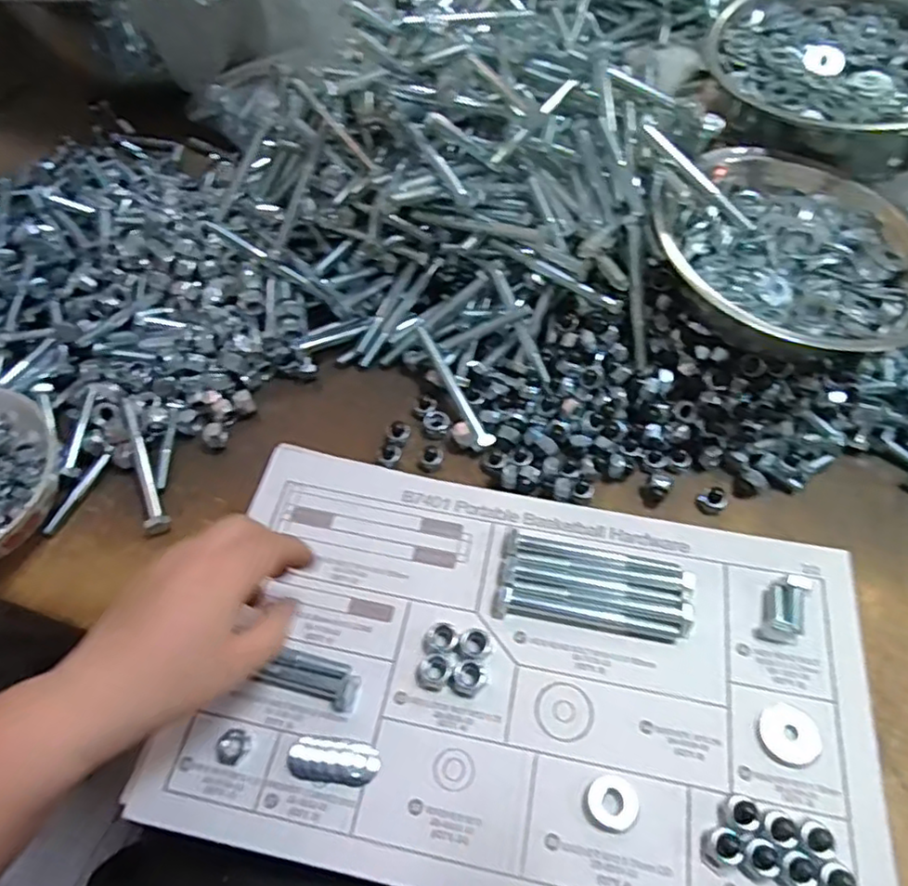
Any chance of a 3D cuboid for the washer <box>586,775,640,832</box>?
[{"bbox_3d":[0.082,0.185,0.329,0.025,0.004,0.025,-1,58,1],"label":"washer"}]

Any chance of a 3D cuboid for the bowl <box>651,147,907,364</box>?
[{"bbox_3d":[0.234,-0.142,0.451,0.178,0.058,0.171,-1,64,1],"label":"bowl"}]

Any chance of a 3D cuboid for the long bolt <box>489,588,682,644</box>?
[{"bbox_3d":[0.078,0.105,0.378,0.106,0.012,0.015,11,59,8],"label":"long bolt"}]

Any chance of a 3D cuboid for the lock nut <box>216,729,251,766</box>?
[{"bbox_3d":[-0.118,0.161,0.340,0.016,0.004,0.017,-1,58,1],"label":"lock nut"}]

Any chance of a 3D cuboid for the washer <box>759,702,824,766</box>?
[{"bbox_3d":[0.181,0.156,0.343,0.030,0.004,0.028,24,62,15],"label":"washer"}]

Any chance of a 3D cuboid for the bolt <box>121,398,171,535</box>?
[{"bbox_3d":[-0.218,0.015,0.449,0.014,0.014,0.111,-22,61,-12],"label":"bolt"}]

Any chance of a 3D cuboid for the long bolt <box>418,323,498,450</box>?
[{"bbox_3d":[0.001,-0.043,0.475,0.012,0.014,0.111,-23,61,-12],"label":"long bolt"}]

